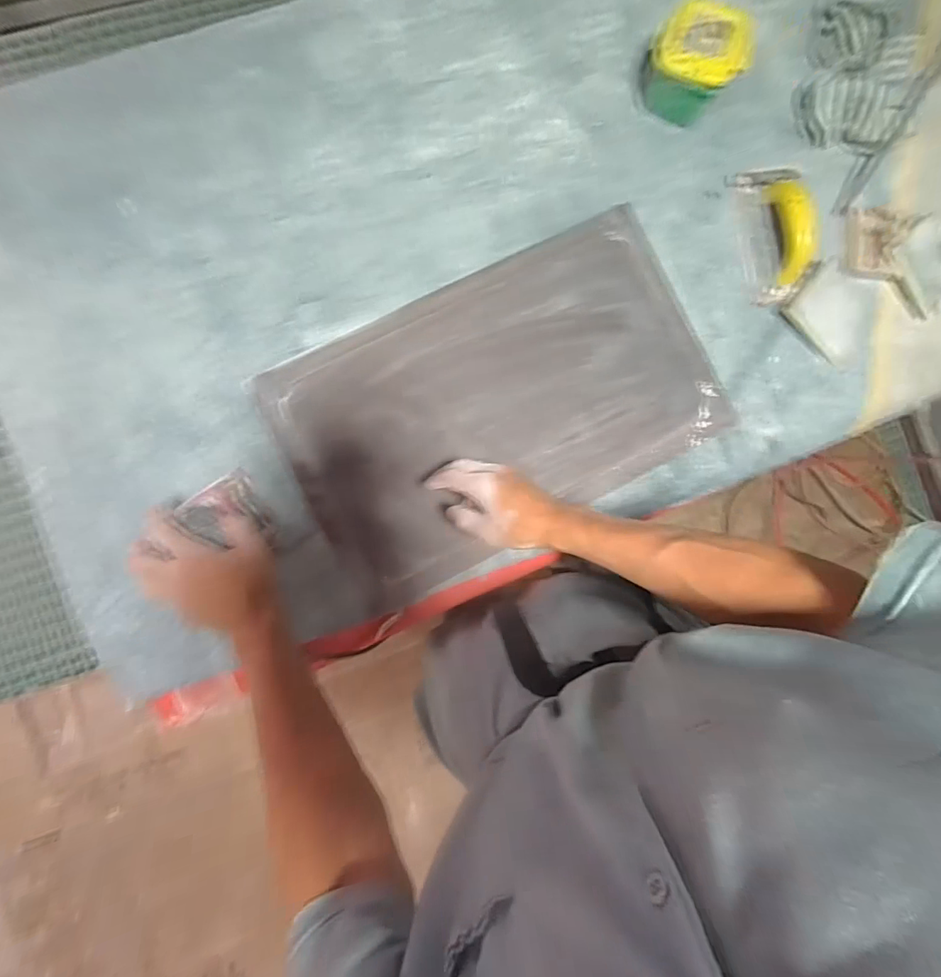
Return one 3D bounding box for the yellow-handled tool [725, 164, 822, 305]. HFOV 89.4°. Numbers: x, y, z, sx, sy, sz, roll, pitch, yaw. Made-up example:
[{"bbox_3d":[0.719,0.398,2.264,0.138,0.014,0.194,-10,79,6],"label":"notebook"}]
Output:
[{"bbox_3d":[0.434,-0.362,0.653,0.097,0.063,0.196,-8,88,-6],"label":"yellow-handled tool"}]

